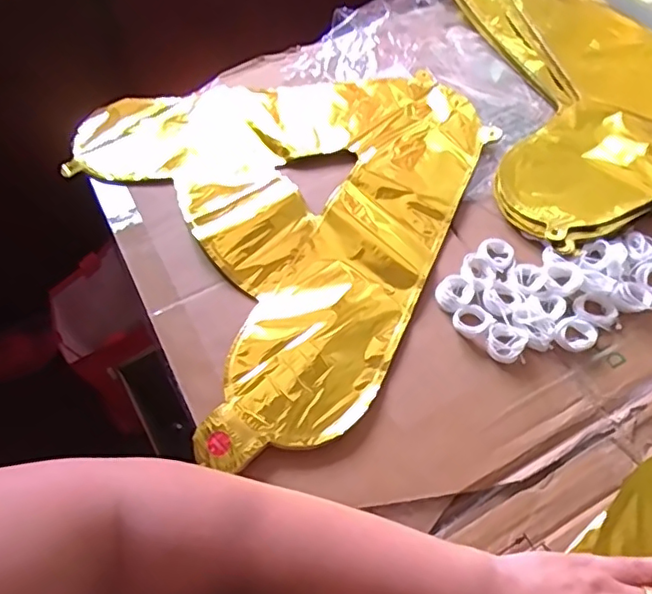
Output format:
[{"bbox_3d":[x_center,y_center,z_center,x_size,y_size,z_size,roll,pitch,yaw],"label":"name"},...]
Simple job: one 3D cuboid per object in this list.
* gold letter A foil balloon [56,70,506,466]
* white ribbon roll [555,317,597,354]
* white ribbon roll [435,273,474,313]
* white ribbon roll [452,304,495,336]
[{"bbox_3d":[-0.010,-0.094,0.509,0.338,0.014,0.384,-28,60,-14],"label":"gold letter A foil balloon"},{"bbox_3d":[0.180,0.028,0.426,0.030,0.008,0.027,-40,64,-20],"label":"white ribbon roll"},{"bbox_3d":[0.097,-0.003,0.447,0.026,0.007,0.031,36,66,23],"label":"white ribbon roll"},{"bbox_3d":[0.107,0.017,0.433,0.024,0.008,0.025,-1,57,2],"label":"white ribbon roll"}]

